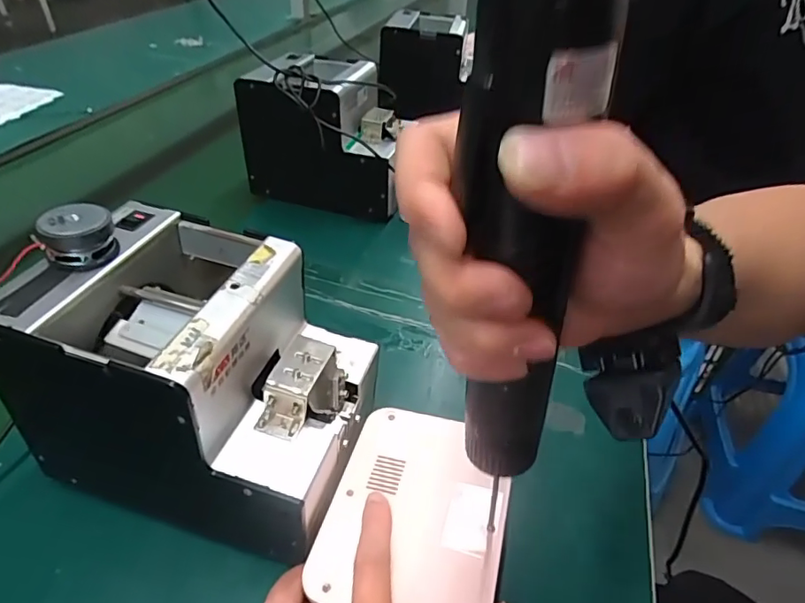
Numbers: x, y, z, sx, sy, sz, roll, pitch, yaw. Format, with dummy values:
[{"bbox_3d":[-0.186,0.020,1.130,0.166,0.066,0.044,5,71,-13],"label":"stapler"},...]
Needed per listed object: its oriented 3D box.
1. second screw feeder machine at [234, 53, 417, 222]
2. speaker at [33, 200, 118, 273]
[{"bbox_3d":[-0.088,-0.203,0.646,0.181,0.156,0.138,10,39,8],"label":"second screw feeder machine"},{"bbox_3d":[-0.176,-0.035,0.287,0.034,0.025,0.034,2,39,-1],"label":"speaker"}]

